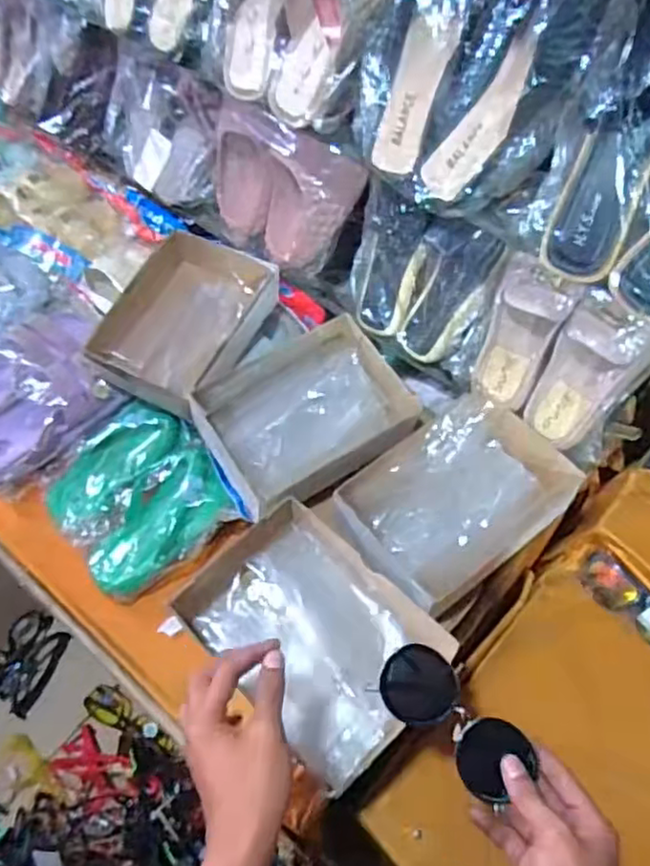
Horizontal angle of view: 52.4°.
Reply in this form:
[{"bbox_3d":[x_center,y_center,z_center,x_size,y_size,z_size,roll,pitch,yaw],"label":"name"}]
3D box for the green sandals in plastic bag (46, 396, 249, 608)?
[{"bbox_3d":[-0.222,0.066,0.808,0.210,0.067,0.217,-38,70,-9],"label":"green sandals in plastic bag"}]

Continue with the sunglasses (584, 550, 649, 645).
[{"bbox_3d":[0.363,0.198,0.770,0.044,0.037,0.136,-33,64,-20],"label":"sunglasses"}]

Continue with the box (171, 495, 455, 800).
[{"bbox_3d":[-0.015,0.194,0.646,0.237,0.064,0.160,40,65,21],"label":"box"}]

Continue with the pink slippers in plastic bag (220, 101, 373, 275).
[{"bbox_3d":[-0.060,-0.318,0.846,0.202,0.172,0.090,36,63,19],"label":"pink slippers in plastic bag"}]

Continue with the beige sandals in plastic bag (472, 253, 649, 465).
[{"bbox_3d":[0.254,-0.082,0.729,0.191,0.191,0.070,38,45,23],"label":"beige sandals in plastic bag"}]

